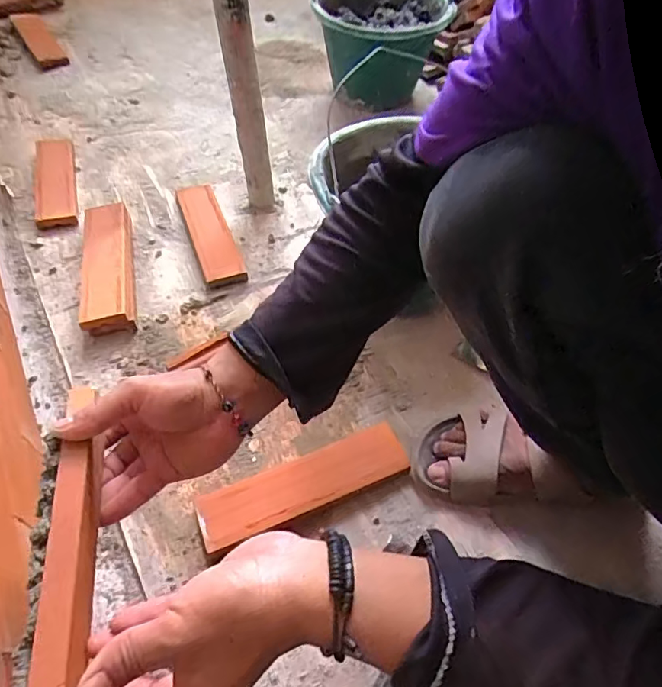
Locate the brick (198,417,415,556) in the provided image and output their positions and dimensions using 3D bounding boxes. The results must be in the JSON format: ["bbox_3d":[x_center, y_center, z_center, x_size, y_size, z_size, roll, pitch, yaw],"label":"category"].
[{"bbox_3d":[-0.027,0.152,0.553,0.228,0.026,0.058,-19,56,-16],"label":"brick"}]

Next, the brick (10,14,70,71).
[{"bbox_3d":[-0.637,-0.662,1.109,0.060,0.026,0.233,-28,60,-21],"label":"brick"}]

